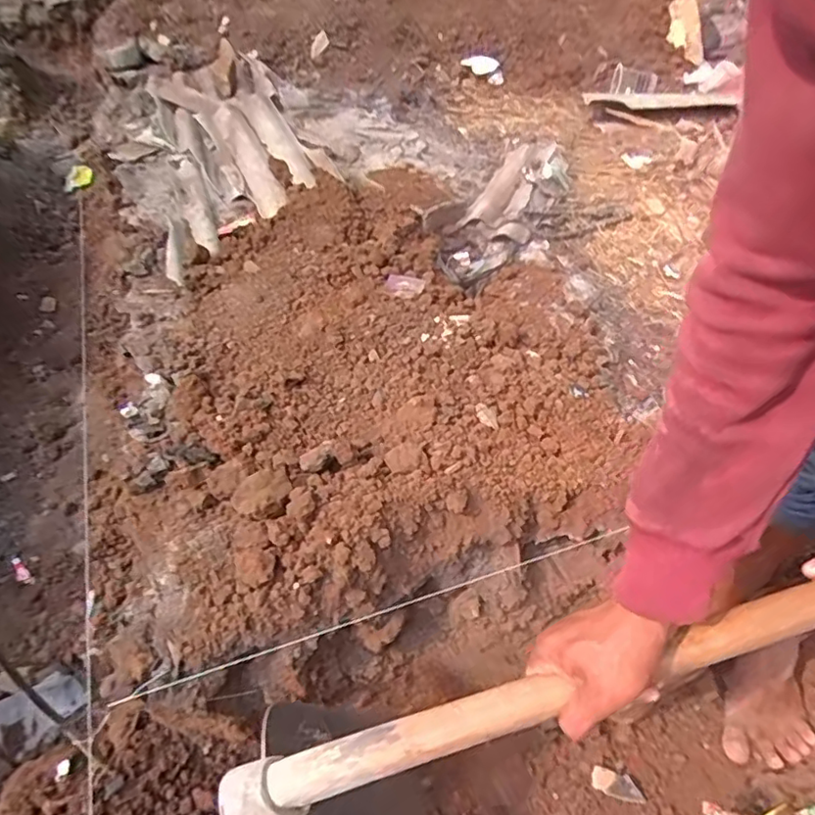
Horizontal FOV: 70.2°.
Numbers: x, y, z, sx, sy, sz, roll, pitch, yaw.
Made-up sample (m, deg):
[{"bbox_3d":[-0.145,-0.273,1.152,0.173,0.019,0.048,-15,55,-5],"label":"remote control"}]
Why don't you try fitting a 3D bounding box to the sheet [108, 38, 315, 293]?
[{"bbox_3d":[-0.459,-0.622,1.368,0.427,0.091,0.976,-13,50,-15],"label":"sheet"}]

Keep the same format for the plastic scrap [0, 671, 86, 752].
[{"bbox_3d":[-0.526,0.426,0.823,0.083,0.043,0.111,38,56,26],"label":"plastic scrap"}]

